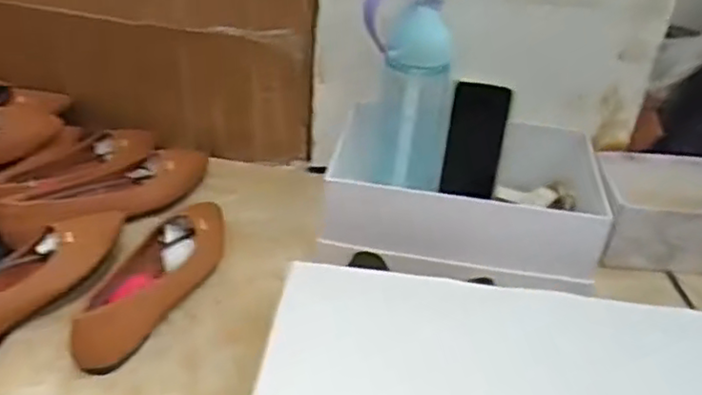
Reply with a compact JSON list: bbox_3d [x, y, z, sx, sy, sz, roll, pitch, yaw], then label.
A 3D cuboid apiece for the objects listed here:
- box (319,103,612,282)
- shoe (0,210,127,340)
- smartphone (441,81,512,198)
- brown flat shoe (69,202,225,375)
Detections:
[{"bbox_3d":[0.133,-0.016,0.812,0.317,0.102,0.193,13,35,10],"label":"box"},{"bbox_3d":[-0.333,0.089,0.670,0.070,0.052,0.264,25,39,26],"label":"shoe"},{"bbox_3d":[0.157,-0.071,0.847,0.069,0.140,0.013,11,19,12],"label":"smartphone"},{"bbox_3d":[-0.205,0.076,0.701,0.079,0.061,0.250,18,36,18],"label":"brown flat shoe"}]

